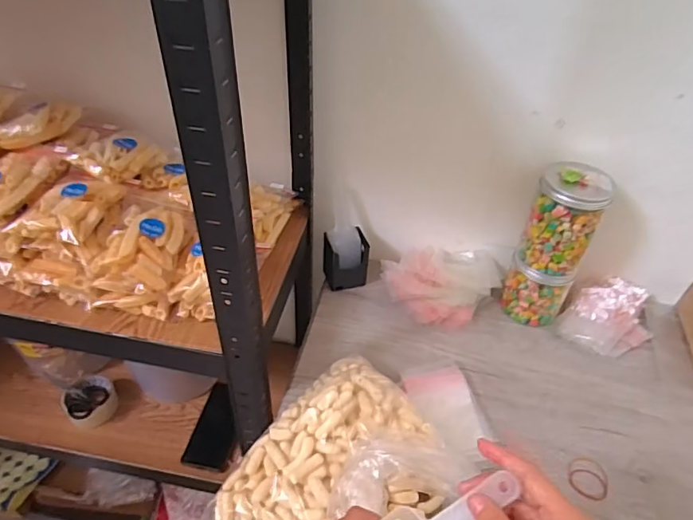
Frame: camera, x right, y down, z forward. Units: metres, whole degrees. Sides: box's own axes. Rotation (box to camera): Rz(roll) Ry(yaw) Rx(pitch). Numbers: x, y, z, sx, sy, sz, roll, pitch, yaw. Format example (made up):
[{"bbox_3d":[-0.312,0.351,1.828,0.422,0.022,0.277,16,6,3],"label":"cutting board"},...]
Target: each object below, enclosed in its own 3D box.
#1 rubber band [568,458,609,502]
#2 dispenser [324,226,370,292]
[{"bbox_3d":[0.283,0.255,0.580,0.045,0.008,0.047,16,43,13],"label":"rubber band"},{"bbox_3d":[0.001,-0.004,0.783,0.066,0.083,0.064,-8,43,-12],"label":"dispenser"}]

